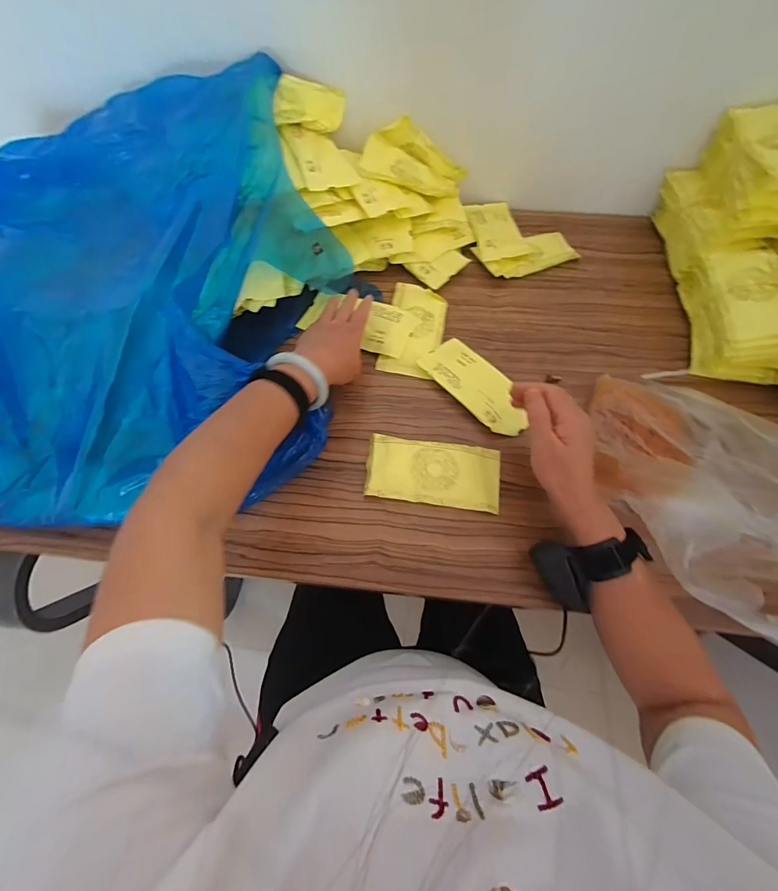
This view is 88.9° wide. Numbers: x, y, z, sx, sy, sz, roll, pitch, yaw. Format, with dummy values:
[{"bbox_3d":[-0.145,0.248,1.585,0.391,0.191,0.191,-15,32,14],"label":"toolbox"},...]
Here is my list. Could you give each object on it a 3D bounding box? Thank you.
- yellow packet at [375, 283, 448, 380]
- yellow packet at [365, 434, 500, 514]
[{"bbox_3d":[0.039,-0.177,0.600,0.086,0.017,0.172,10,63,5],"label":"yellow packet"},{"bbox_3d":[0.056,0.032,0.494,0.164,0.014,0.082,6,63,3],"label":"yellow packet"}]

